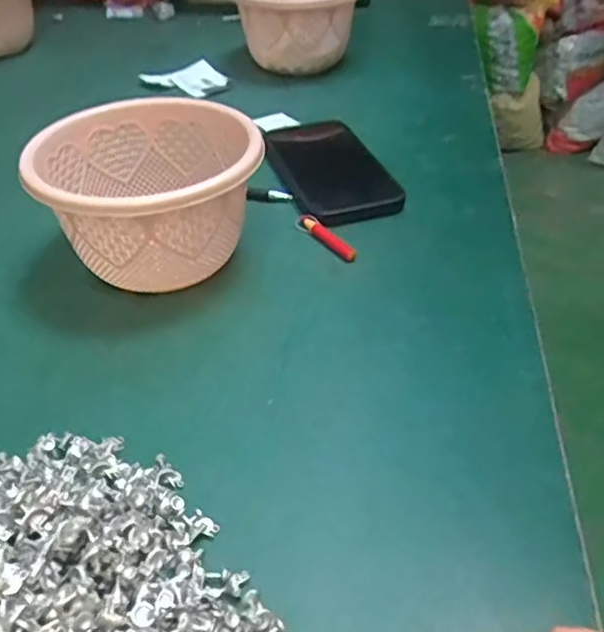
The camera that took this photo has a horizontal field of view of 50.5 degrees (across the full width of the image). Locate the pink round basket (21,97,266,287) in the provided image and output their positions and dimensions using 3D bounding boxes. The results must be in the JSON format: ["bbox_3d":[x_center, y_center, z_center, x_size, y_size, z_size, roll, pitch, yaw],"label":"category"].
[{"bbox_3d":[-0.101,-0.076,0.435,0.136,0.089,0.129,0,40,0],"label":"pink round basket"}]

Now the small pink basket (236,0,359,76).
[{"bbox_3d":[-0.001,-0.337,0.743,0.142,0.099,0.134,3,40,4],"label":"small pink basket"}]

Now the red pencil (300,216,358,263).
[{"bbox_3d":[0.017,-0.059,0.478,0.010,0.012,0.065,-26,47,-28],"label":"red pencil"}]

